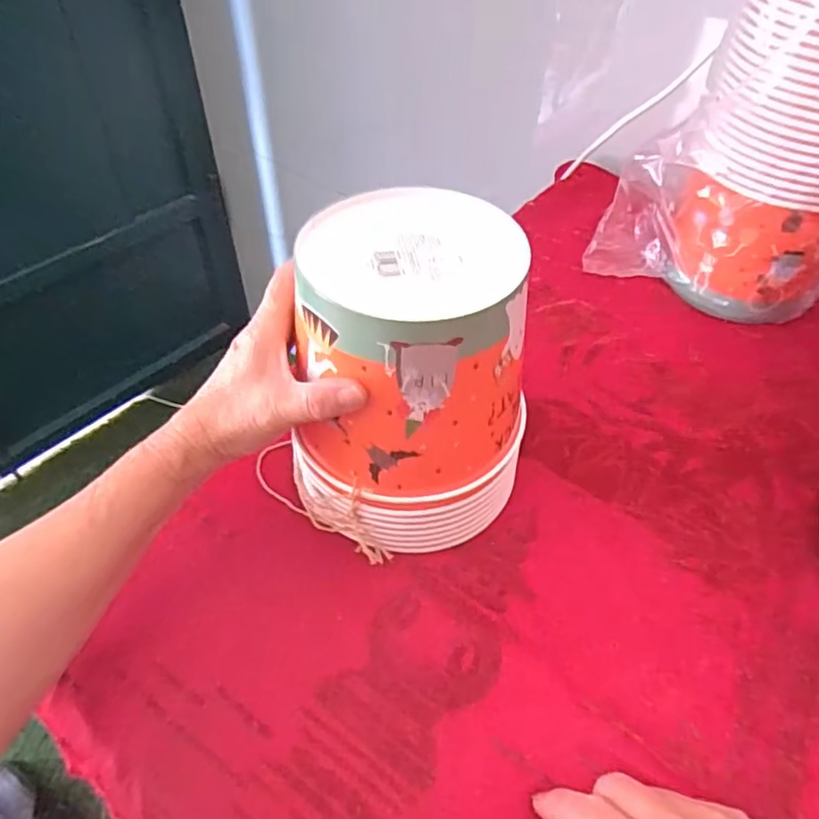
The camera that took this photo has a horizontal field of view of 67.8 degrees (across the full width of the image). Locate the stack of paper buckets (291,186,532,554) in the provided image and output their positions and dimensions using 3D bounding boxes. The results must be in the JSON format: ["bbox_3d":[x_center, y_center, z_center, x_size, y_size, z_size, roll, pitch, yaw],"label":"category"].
[{"bbox_3d":[0.002,-0.022,0.402,0.133,0.181,0.142,4,48,2],"label":"stack of paper buckets"}]

